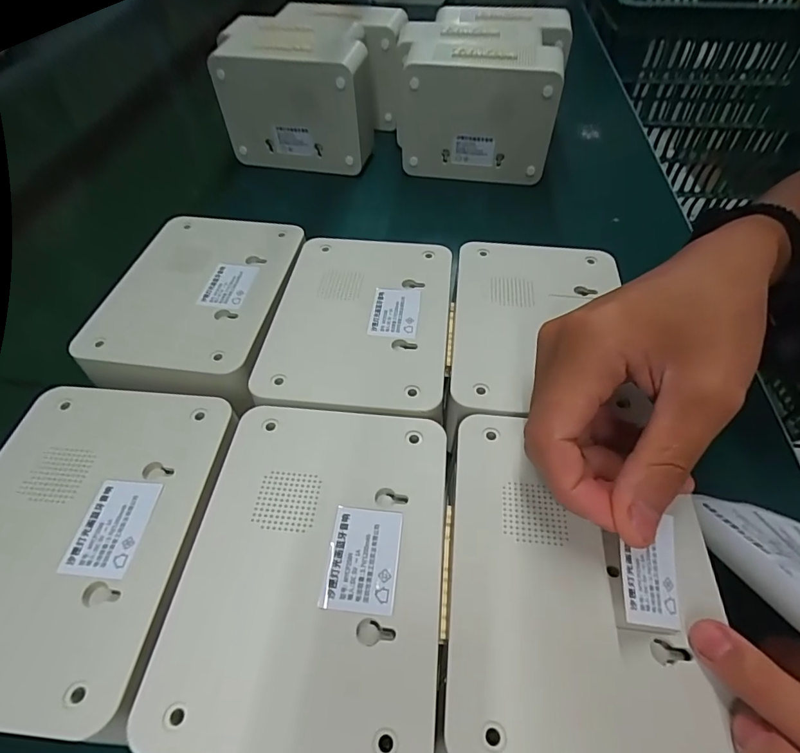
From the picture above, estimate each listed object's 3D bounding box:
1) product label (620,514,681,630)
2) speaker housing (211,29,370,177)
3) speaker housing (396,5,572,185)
[{"bbox_3d":[0.094,0.072,0.174,0.026,0.004,0.039,16,65,-17],"label":"product label"},{"bbox_3d":[-0.100,-0.280,0.474,0.154,0.106,0.066,10,52,8],"label":"speaker housing"},{"bbox_3d":[0.085,-0.303,0.492,0.170,0.111,0.161,8,52,7],"label":"speaker housing"}]

